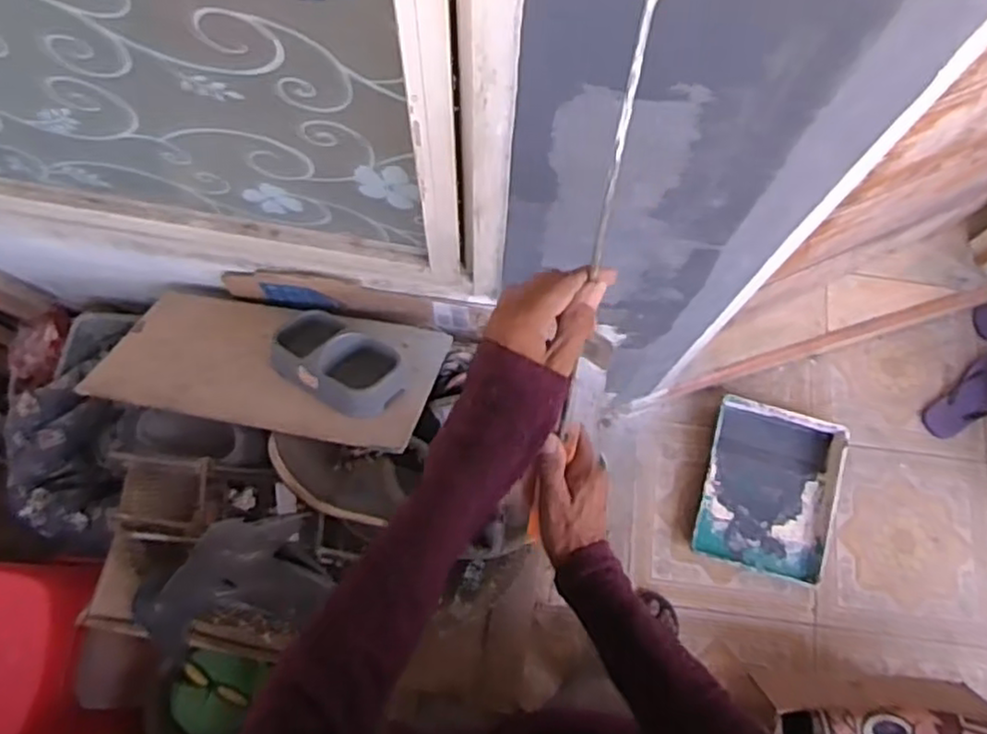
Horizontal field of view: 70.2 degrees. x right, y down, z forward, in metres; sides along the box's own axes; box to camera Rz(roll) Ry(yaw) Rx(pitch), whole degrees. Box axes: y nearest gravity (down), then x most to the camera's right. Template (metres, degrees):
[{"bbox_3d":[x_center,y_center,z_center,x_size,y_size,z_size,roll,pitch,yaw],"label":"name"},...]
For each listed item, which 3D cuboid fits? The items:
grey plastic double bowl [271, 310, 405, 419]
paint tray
[{"bbox_3d":[-0.213,-0.003,0.977,0.194,0.060,0.113,31,74,9],"label":"grey plastic double bowl"},{"bbox_3d":[0.600,0.268,1.526,0.280,0.067,0.345,16,73,4],"label":"paint tray"}]

